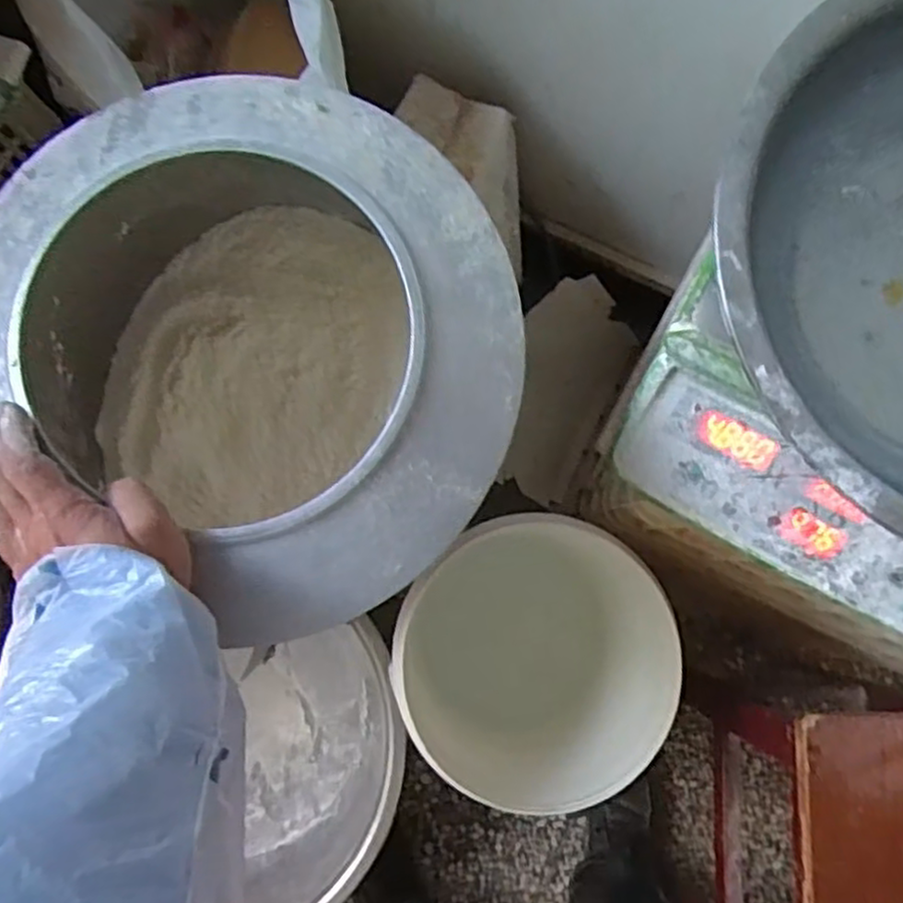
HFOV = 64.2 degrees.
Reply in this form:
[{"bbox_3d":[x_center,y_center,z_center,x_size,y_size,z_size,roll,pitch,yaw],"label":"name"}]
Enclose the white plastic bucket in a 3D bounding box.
[{"bbox_3d":[0.095,0.238,0.898,0.291,0.304,0.291,33,83,4],"label":"white plastic bucket"}]

